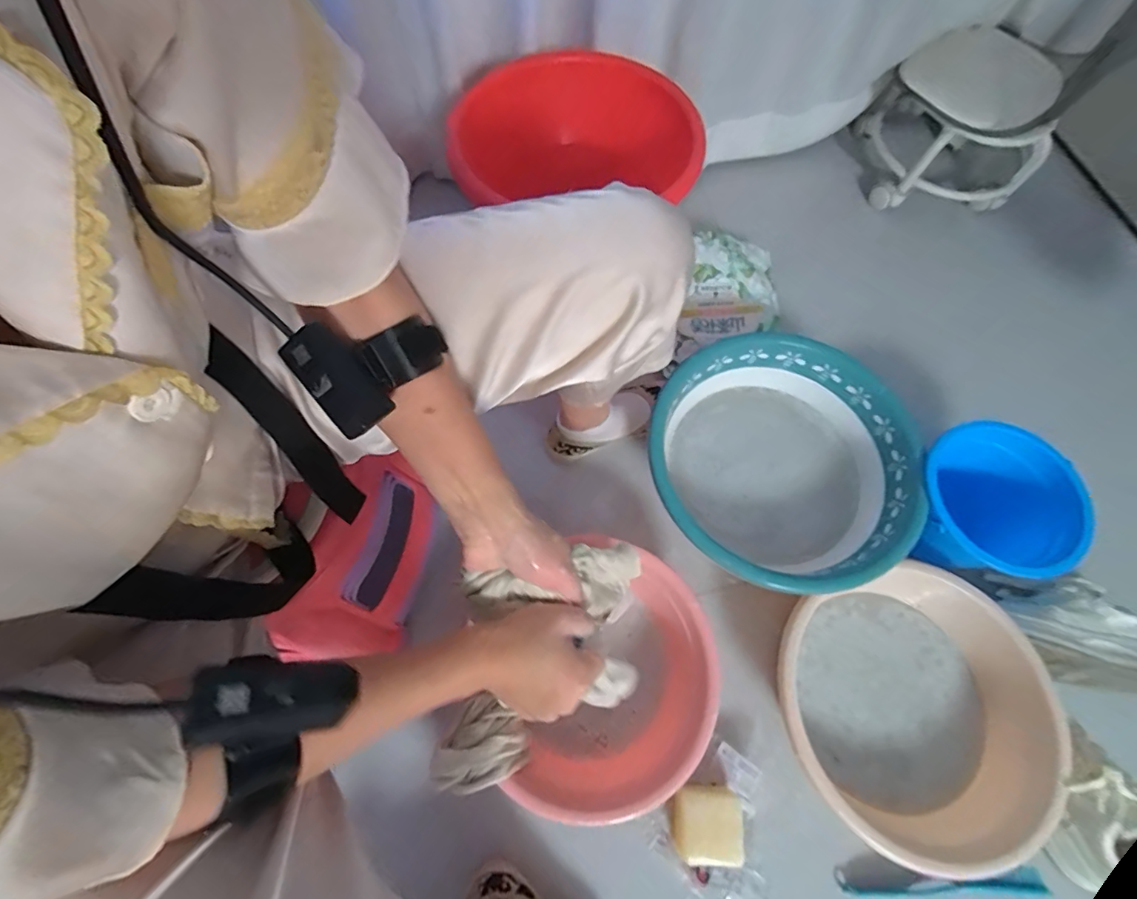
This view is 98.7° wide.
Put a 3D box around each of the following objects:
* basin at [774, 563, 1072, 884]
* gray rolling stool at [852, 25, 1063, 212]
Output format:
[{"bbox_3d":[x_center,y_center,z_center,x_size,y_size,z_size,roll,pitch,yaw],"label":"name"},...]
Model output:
[{"bbox_3d":[0.419,0.320,0.610,0.315,0.109,0.277,-22,71,-9],"label":"basin"},{"bbox_3d":[0.721,-0.619,0.913,0.273,0.222,0.249,-3,69,-2],"label":"gray rolling stool"}]

